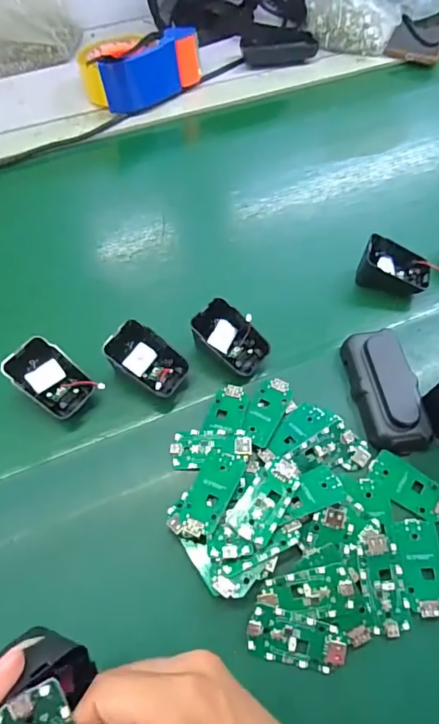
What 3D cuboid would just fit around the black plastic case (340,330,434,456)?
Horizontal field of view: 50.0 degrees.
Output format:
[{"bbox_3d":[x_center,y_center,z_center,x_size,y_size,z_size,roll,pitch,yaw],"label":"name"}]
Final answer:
[{"bbox_3d":[0.140,0.022,0.396,0.050,0.022,0.103,-6,59,-5],"label":"black plastic case"}]

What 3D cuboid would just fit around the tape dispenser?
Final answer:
[{"bbox_3d":[-0.112,-0.393,0.621,0.149,0.066,0.094,-27,63,-16],"label":"tape dispenser"}]

